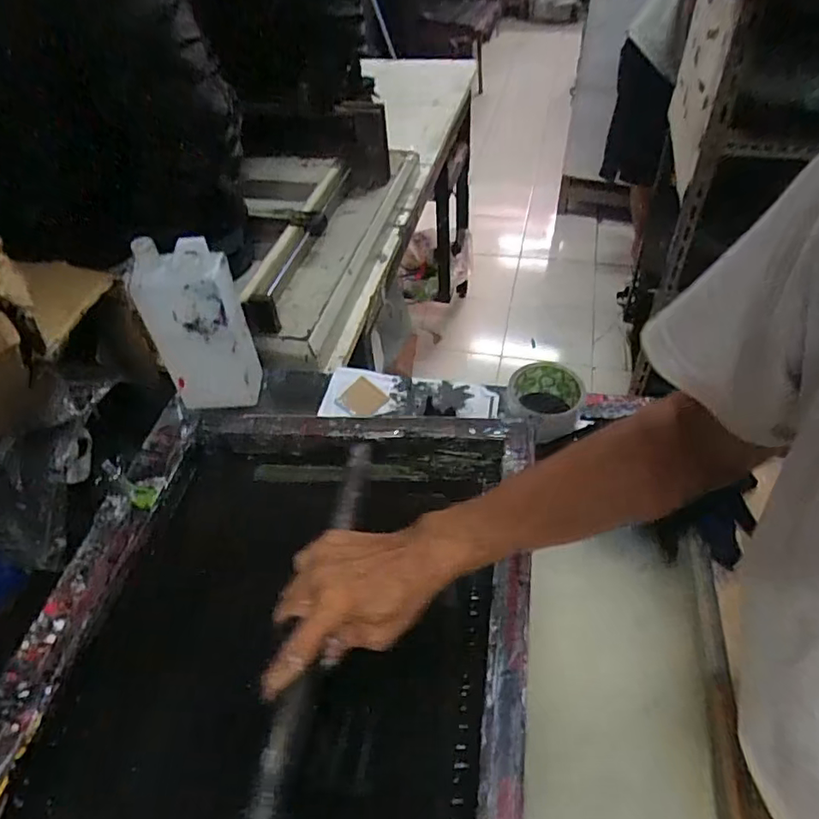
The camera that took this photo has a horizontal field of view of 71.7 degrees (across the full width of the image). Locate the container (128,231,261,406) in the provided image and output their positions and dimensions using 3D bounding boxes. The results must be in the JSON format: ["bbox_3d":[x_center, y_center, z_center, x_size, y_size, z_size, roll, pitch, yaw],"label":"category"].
[{"bbox_3d":[-0.240,-0.093,0.660,0.105,0.212,0.048,-2,48,2],"label":"container"}]

